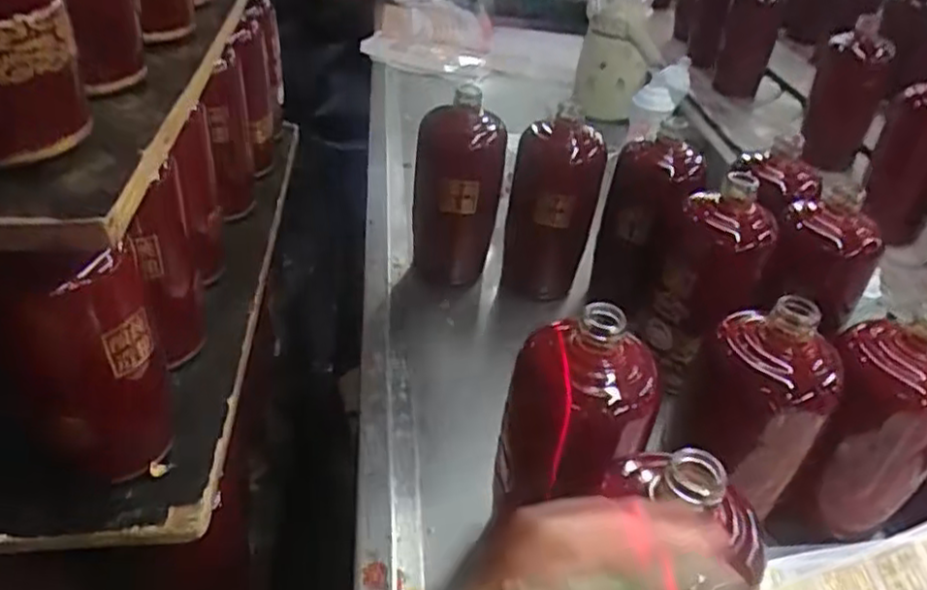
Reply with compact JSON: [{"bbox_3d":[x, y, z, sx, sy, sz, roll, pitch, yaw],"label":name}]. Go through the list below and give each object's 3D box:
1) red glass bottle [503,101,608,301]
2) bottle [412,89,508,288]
[{"bbox_3d":[0.085,-0.076,0.692,0.082,0.182,0.070,7,36,4],"label":"red glass bottle"},{"bbox_3d":[-0.007,-0.089,0.695,0.082,0.204,0.077,4,36,0],"label":"bottle"}]

